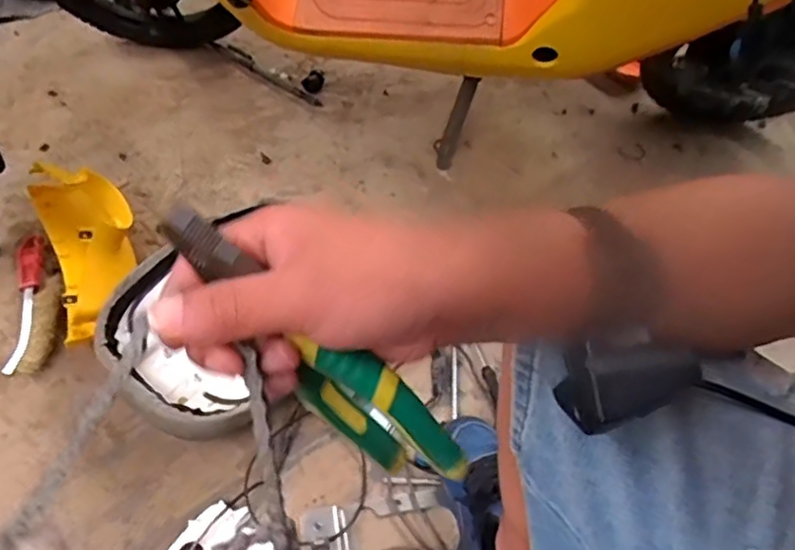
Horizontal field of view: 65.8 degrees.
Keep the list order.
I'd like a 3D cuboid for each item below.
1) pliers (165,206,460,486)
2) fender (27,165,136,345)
[{"bbox_3d":[-0.036,0.042,0.295,0.053,0.199,0.018,-11,42,39],"label":"pliers"},{"bbox_3d":[-0.457,-0.059,0.910,0.132,0.139,0.339,-22,58,-19],"label":"fender"}]

